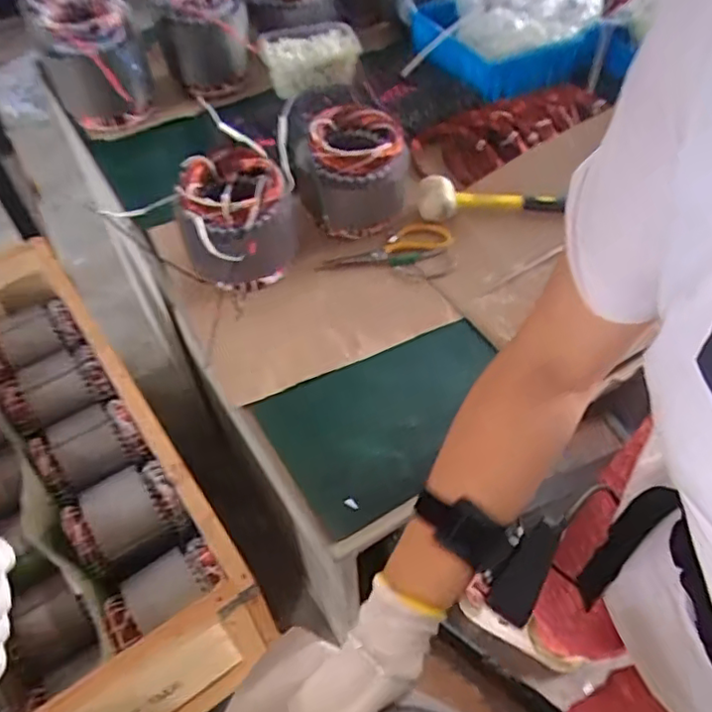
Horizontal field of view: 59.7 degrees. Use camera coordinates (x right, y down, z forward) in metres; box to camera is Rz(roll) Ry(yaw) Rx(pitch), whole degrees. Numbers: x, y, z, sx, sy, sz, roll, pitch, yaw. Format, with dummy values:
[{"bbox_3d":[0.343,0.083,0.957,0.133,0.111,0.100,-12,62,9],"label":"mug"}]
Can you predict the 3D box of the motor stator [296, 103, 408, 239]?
[{"bbox_3d":[-0.004,-0.263,0.880,0.148,0.125,0.141,0,53,1],"label":"motor stator"}]

